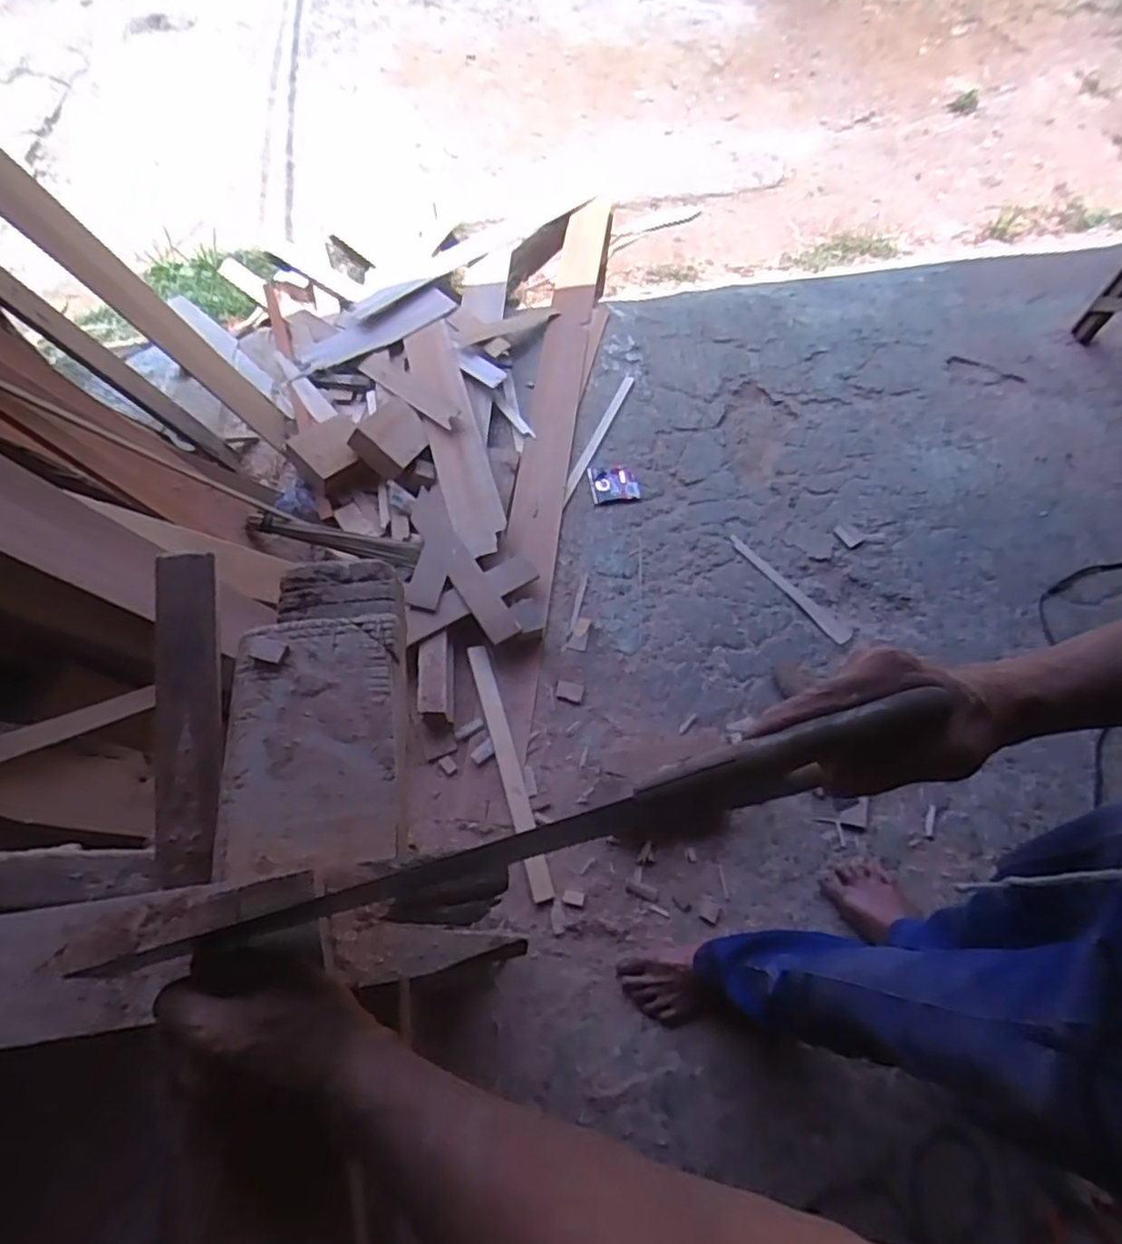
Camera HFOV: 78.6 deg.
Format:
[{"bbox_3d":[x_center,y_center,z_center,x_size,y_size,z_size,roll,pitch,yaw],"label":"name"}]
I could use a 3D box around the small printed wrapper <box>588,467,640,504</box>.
[{"bbox_3d":[0.118,-0.304,1.507,0.107,0.012,0.081,-5,65,0],"label":"small printed wrapper"}]

